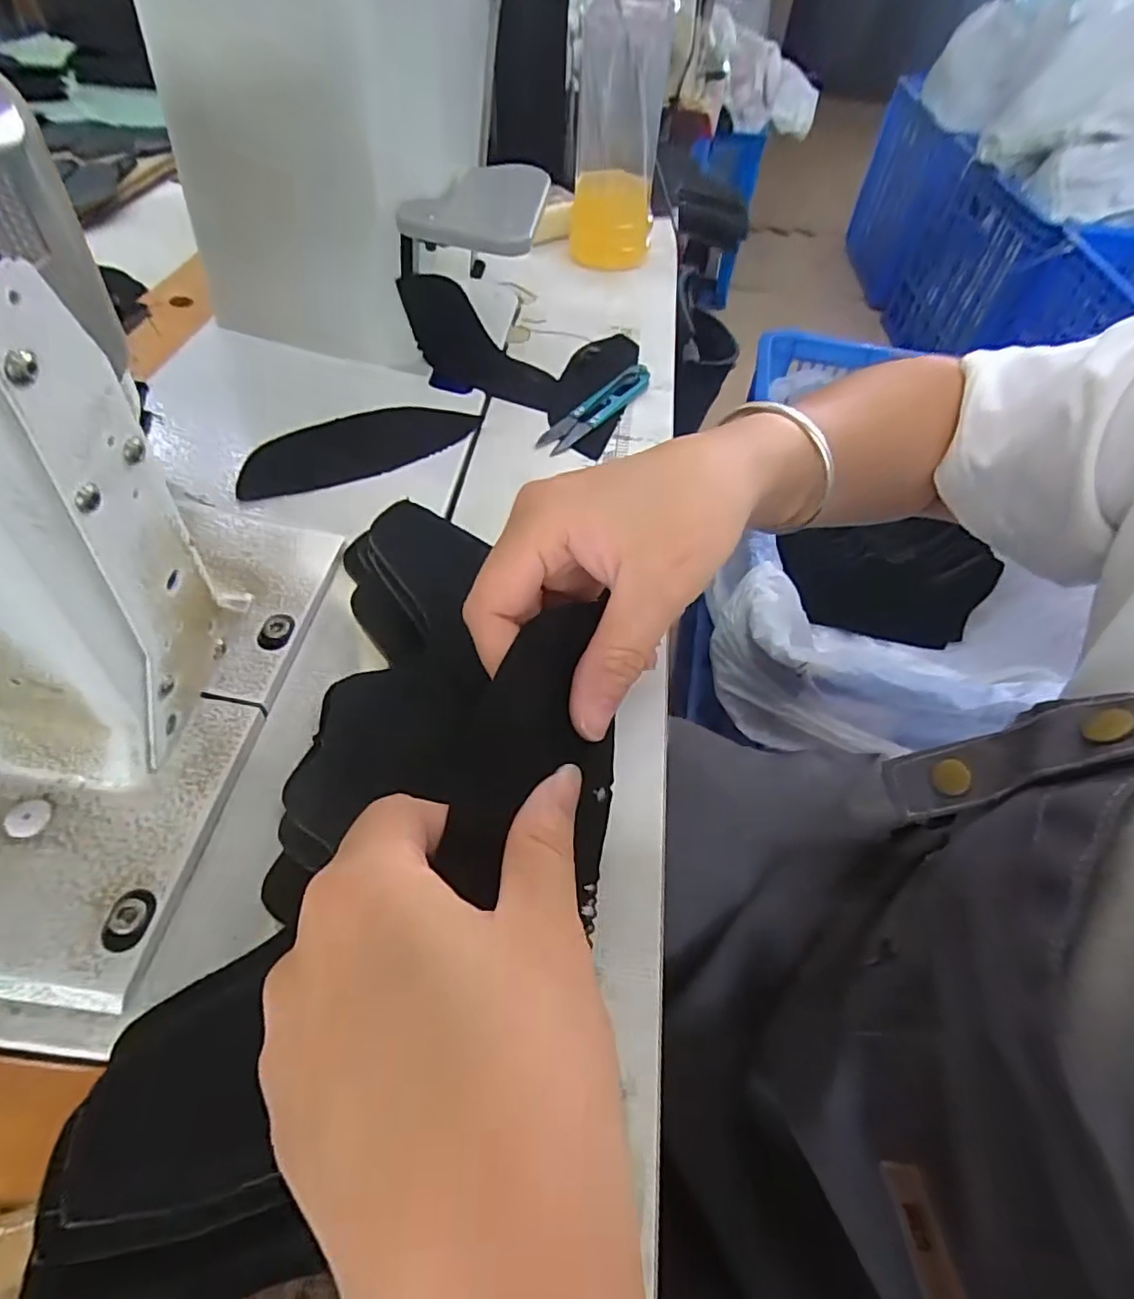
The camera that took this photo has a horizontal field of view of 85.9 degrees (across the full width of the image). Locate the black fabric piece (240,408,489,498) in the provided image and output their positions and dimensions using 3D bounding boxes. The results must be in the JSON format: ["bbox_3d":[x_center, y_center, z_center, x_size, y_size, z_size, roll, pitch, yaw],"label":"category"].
[{"bbox_3d":[-0.115,-0.114,0.338,0.135,0.005,0.049,-31,68,-31],"label":"black fabric piece"}]

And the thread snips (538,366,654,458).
[{"bbox_3d":[0.019,-0.152,0.382,0.020,0.012,0.103,33,58,20],"label":"thread snips"}]

